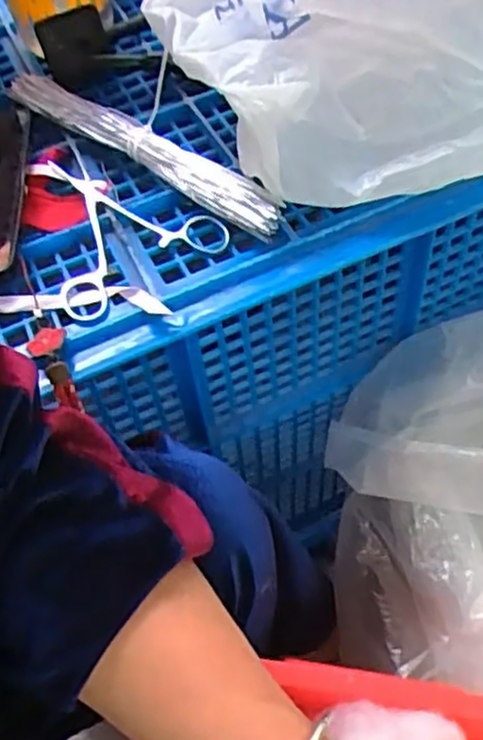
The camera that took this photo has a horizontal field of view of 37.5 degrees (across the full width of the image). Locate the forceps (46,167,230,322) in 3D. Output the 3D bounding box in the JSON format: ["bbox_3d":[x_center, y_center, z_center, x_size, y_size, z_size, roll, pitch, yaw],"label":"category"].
[{"bbox_3d":[-0.083,-0.097,0.462,0.111,0.017,0.119,-30,60,-14],"label":"forceps"}]

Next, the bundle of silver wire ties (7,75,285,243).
[{"bbox_3d":[-0.074,-0.158,0.490,0.250,0.022,0.026,35,67,23],"label":"bundle of silver wire ties"}]

